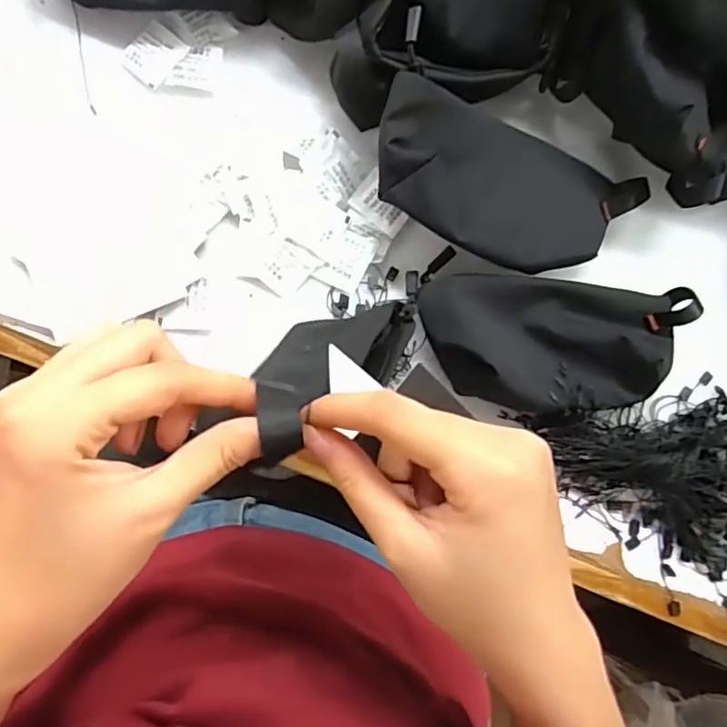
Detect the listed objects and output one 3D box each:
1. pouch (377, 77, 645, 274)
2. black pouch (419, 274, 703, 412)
[{"bbox_3d":[0.105,-0.119,0.400,0.198,0.053,0.102,15,82,-4],"label":"pouch"},{"bbox_3d":[0.142,-0.017,0.408,0.200,0.037,0.099,-2,84,-7],"label":"black pouch"}]

